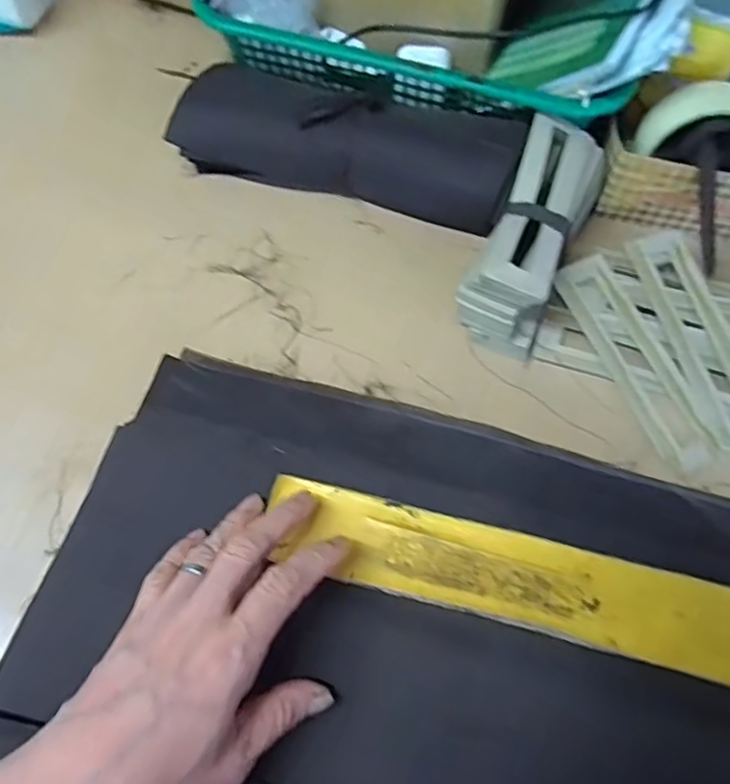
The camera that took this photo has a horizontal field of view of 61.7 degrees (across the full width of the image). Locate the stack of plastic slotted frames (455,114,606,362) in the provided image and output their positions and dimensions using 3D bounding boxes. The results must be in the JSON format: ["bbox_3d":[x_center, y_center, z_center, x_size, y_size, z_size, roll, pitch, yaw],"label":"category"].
[{"bbox_3d":[0.119,-0.113,0.426,0.056,0.064,0.164,23,66,11],"label":"stack of plastic slotted frames"}]

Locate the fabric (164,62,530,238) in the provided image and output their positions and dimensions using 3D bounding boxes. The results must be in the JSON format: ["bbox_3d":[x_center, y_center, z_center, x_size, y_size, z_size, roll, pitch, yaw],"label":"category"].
[{"bbox_3d":[-0.019,-0.187,0.472,0.267,0.068,0.071,18,65,9],"label":"fabric"}]

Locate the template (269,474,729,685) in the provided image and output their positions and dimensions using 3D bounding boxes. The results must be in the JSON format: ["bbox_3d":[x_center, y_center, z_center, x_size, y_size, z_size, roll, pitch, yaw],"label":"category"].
[{"bbox_3d":[0.081,0.098,0.320,0.255,0.008,0.047,13,65,8],"label":"template"}]

